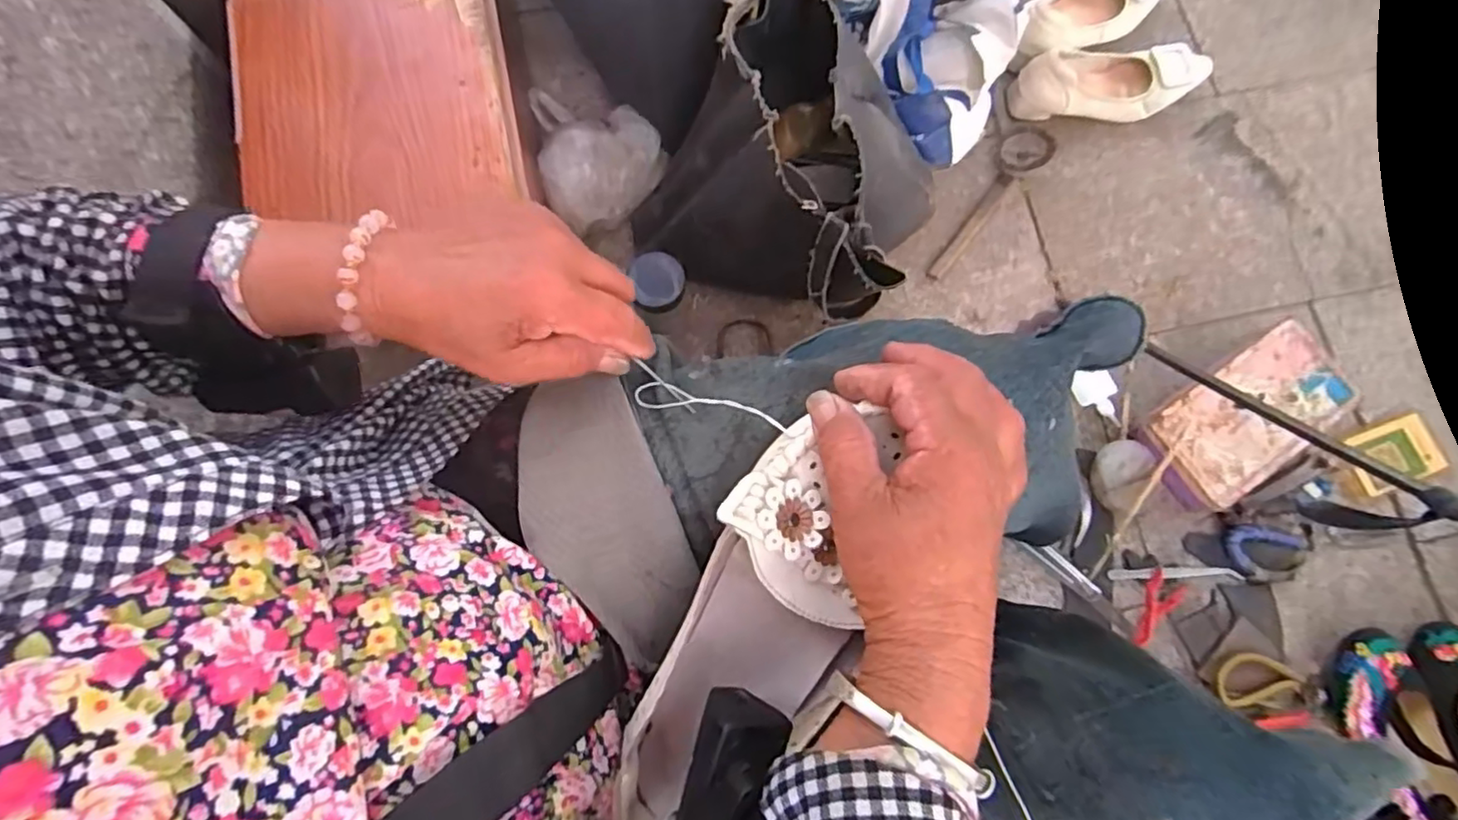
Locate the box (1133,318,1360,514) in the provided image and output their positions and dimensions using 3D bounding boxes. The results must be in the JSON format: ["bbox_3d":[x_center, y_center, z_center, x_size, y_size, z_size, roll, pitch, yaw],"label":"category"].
[{"bbox_3d":[0.570,0.009,0.735,0.224,0.048,0.118,-34,81,-6],"label":"box"}]

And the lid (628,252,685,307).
[{"bbox_3d":[-0.074,-0.138,0.689,0.053,0.017,0.058,0,79,0],"label":"lid"}]

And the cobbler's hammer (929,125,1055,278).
[{"bbox_3d":[0.315,-0.252,0.799,0.051,0.033,0.235,36,81,6],"label":"cobbler's hammer"}]

